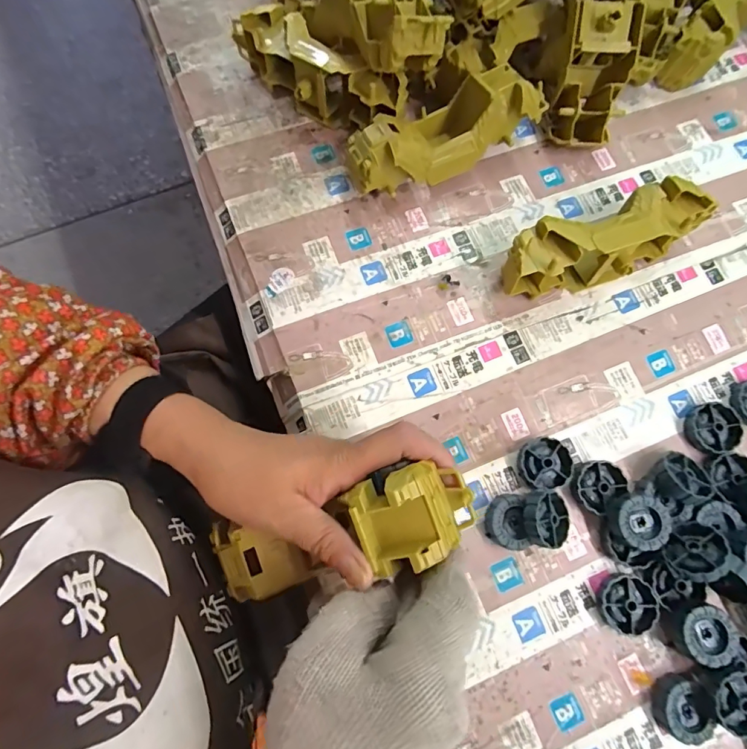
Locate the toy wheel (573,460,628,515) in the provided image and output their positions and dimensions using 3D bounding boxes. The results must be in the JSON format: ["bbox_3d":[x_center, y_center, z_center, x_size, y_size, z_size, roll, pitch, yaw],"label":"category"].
[{"bbox_3d":[0.170,0.084,0.340,0.038,0.014,0.033,-39,78,-10],"label":"toy wheel"}]

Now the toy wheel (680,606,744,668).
[{"bbox_3d":[0.228,0.178,0.306,0.036,0.016,0.035,0,75,0],"label":"toy wheel"}]

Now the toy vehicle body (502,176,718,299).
[{"bbox_3d":[0.183,-0.104,0.361,0.168,0.058,0.051,-20,76,-5],"label":"toy vehicle body"}]

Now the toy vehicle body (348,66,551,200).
[{"bbox_3d":[0.062,-0.205,0.384,0.168,0.063,0.061,-22,76,-6],"label":"toy vehicle body"}]

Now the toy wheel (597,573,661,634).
[{"bbox_3d":[0.181,0.163,0.319,0.036,0.012,0.037,0,75,0],"label":"toy wheel"}]

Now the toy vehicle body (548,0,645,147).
[{"bbox_3d":[0.191,-0.281,0.387,0.060,0.046,0.153,3,107,1],"label":"toy vehicle body"}]

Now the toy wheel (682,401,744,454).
[{"bbox_3d":[0.268,0.042,0.353,0.040,0.010,0.037,0,75,0],"label":"toy wheel"}]

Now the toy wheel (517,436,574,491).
[{"bbox_3d":[0.131,0.069,0.342,0.039,0.011,0.039,0,75,0],"label":"toy wheel"}]

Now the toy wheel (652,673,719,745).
[{"bbox_3d":[0.208,0.228,0.303,0.035,0.012,0.037,0,75,0],"label":"toy wheel"}]

